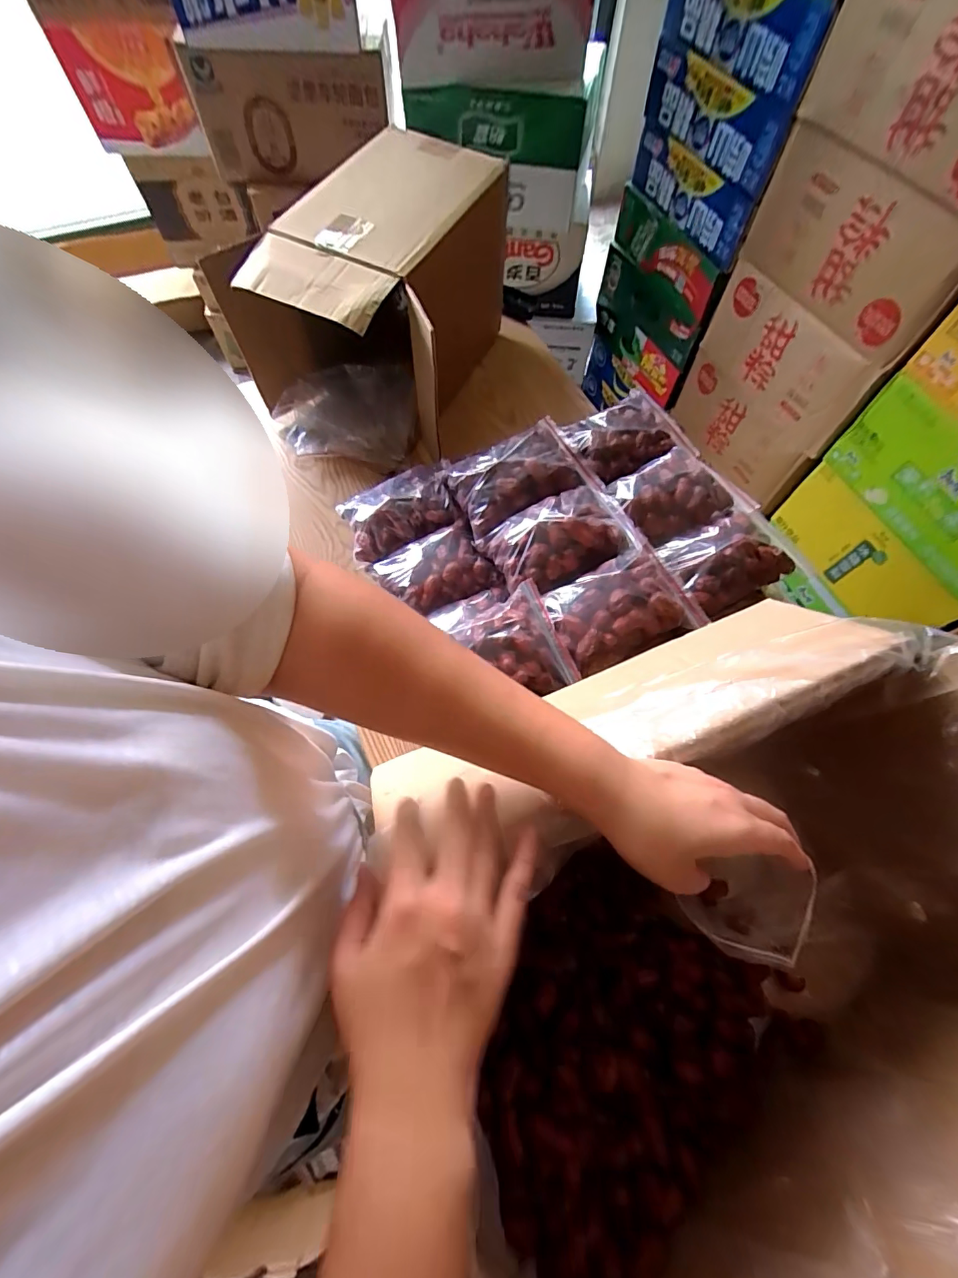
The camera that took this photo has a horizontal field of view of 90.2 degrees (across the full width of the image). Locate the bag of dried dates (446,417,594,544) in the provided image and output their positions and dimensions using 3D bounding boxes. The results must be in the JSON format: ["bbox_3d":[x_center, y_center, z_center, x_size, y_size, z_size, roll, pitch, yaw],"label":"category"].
[{"bbox_3d":[0.048,-0.210,0.604,0.169,0.044,0.116,-28,70,-13],"label":"bag of dried dates"}]

